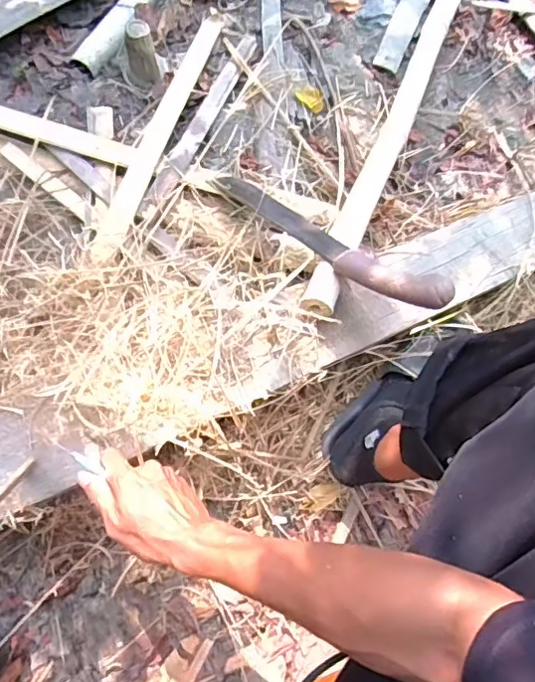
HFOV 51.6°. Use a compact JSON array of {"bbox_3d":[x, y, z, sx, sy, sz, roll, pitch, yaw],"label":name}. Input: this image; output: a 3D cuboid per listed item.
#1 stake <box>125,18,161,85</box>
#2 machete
[{"bbox_3d":[-0.195,-0.448,0.855,0.045,0.081,0.045,-15,68,-10],"label":"stake"},{"bbox_3d":[0.053,-0.136,0.672,0.049,0.026,0.395,-33,45,-16],"label":"machete"}]

